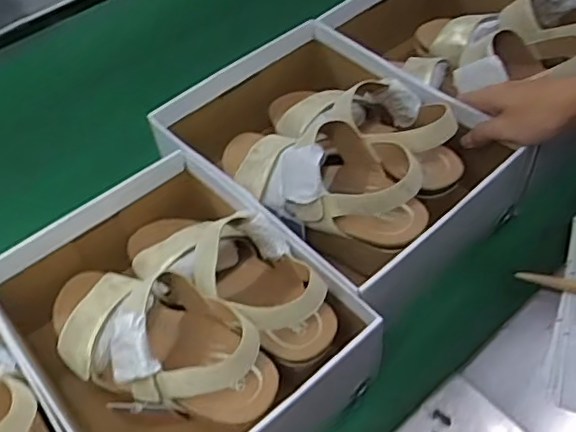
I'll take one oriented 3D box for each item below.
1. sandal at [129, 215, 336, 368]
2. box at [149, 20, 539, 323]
[{"bbox_3d":[-0.060,0.038,0.516,0.230,0.079,0.082,20,51,43],"label":"sandal"},{"bbox_3d":[0.048,-0.060,0.603,0.242,0.131,0.295,-37,56,-25],"label":"box"}]

